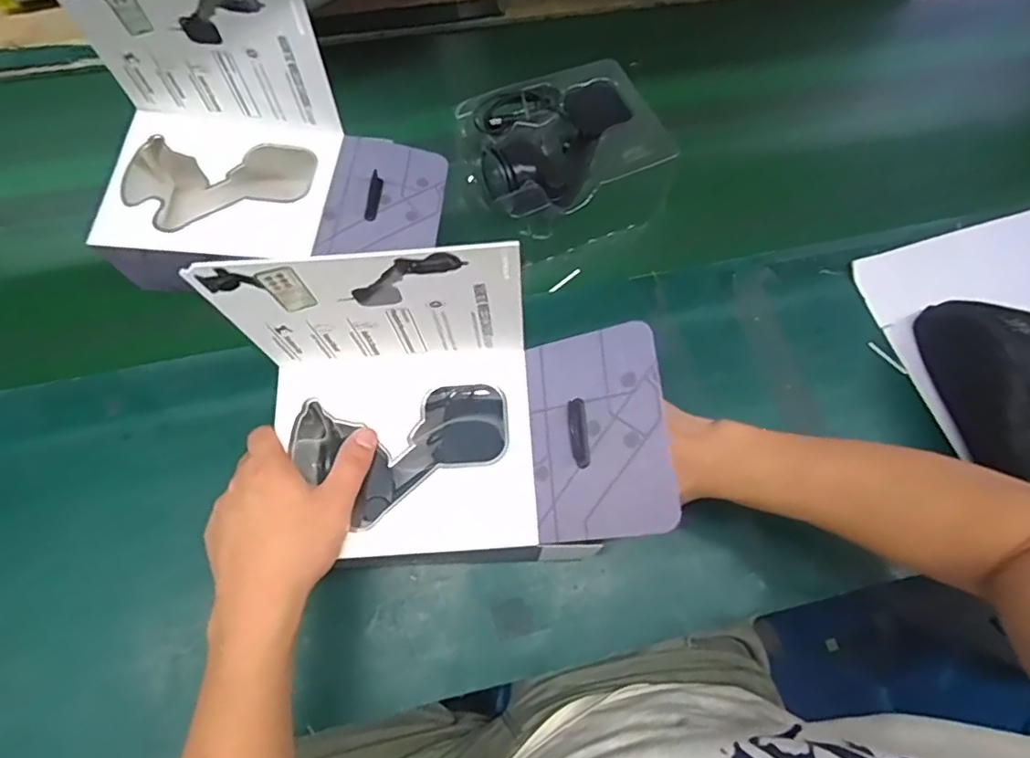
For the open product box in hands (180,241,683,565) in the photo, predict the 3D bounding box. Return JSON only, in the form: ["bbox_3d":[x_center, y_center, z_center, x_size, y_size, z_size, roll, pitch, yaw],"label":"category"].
[{"bbox_3d":[-0.040,0.027,0.386,0.281,0.162,0.151,-2,71,-3],"label":"open product box in hands"}]

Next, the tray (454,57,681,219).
[{"bbox_3d":[0.050,-0.241,0.610,0.183,0.054,0.156,-19,73,-8],"label":"tray"}]

